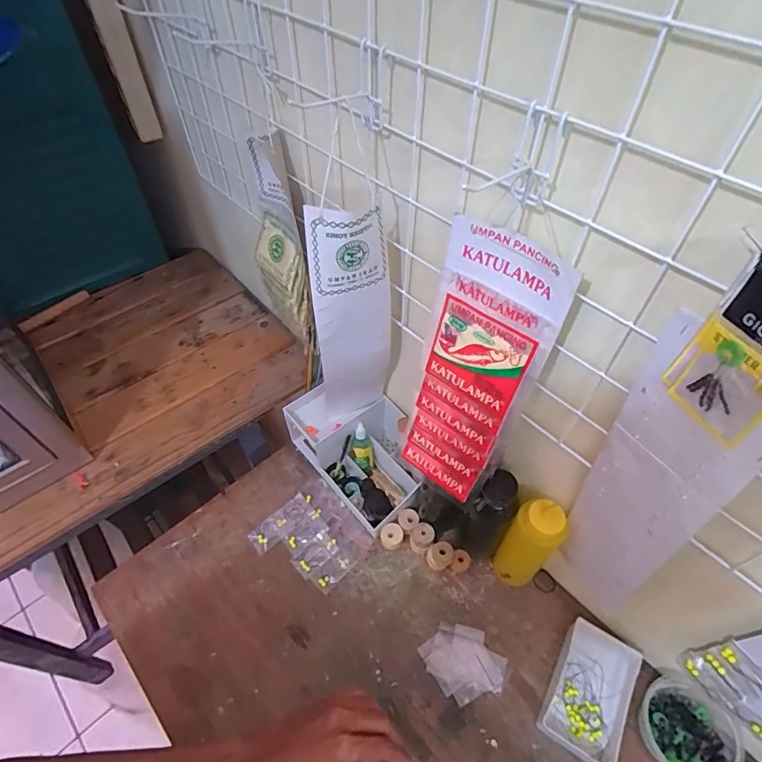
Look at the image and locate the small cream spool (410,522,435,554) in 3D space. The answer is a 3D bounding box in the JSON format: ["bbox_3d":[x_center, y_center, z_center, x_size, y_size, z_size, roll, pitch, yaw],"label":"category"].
[{"bbox_3d":[0.061,0.235,0.708,0.034,0.038,0.034,0,52,0],"label":"small cream spool"}]

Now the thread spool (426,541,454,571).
[{"bbox_3d":[0.085,0.253,0.687,0.034,0.039,0.031,17,54,13],"label":"thread spool"}]

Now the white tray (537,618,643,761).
[{"bbox_3d":[0.264,0.389,0.597,0.088,0.026,0.143,26,56,19],"label":"white tray"}]

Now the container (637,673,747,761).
[{"bbox_3d":[0.360,0.410,0.556,0.099,0.043,0.094,0,52,0],"label":"container"}]

